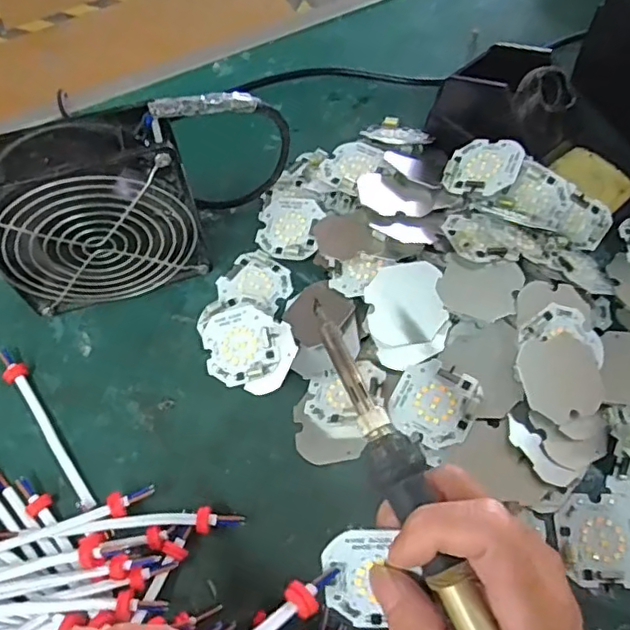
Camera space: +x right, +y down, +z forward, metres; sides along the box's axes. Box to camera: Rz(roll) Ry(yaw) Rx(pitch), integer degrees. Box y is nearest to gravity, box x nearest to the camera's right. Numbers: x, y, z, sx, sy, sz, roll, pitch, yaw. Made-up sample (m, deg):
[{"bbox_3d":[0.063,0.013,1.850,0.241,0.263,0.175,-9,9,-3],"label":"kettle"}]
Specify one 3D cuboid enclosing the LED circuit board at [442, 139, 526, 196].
[{"bbox_3d":[0.112,-0.098,0.393,0.046,0.004,0.044,12,66,29],"label":"LED circuit board"}]

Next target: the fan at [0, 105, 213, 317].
[{"bbox_3d":[-0.131,-0.056,0.359,0.117,0.119,0.042,-16,60,-6],"label":"fan"}]

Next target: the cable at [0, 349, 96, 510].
[{"bbox_3d":[-0.162,0.066,0.353,0.013,0.011,0.119,-33,63,-15],"label":"cable"}]

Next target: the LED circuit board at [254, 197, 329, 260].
[{"bbox_3d":[-0.017,-0.062,0.417,0.048,0.004,0.048,9,68,22],"label":"LED circuit board"}]

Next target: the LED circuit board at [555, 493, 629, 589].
[{"bbox_3d":[0.154,0.120,0.317,0.047,0.005,0.045,-1,60,3],"label":"LED circuit board"}]

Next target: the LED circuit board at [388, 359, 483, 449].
[{"bbox_3d":[0.069,0.051,0.342,0.046,0.004,0.044,24,81,16],"label":"LED circuit board"}]

